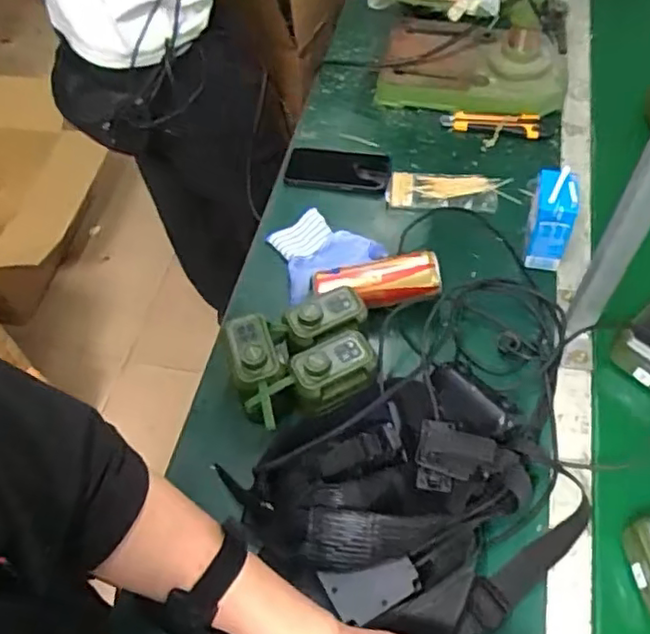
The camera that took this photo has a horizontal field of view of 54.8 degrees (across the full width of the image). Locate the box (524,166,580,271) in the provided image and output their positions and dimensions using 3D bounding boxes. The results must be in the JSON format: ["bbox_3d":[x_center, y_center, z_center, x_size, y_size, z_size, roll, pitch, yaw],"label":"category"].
[{"bbox_3d":[0.273,-0.115,0.761,0.050,0.122,0.058,11,58,12],"label":"box"}]

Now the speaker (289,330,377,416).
[{"bbox_3d":[0.007,0.055,0.641,0.089,0.046,0.056,-29,58,-14],"label":"speaker"}]

